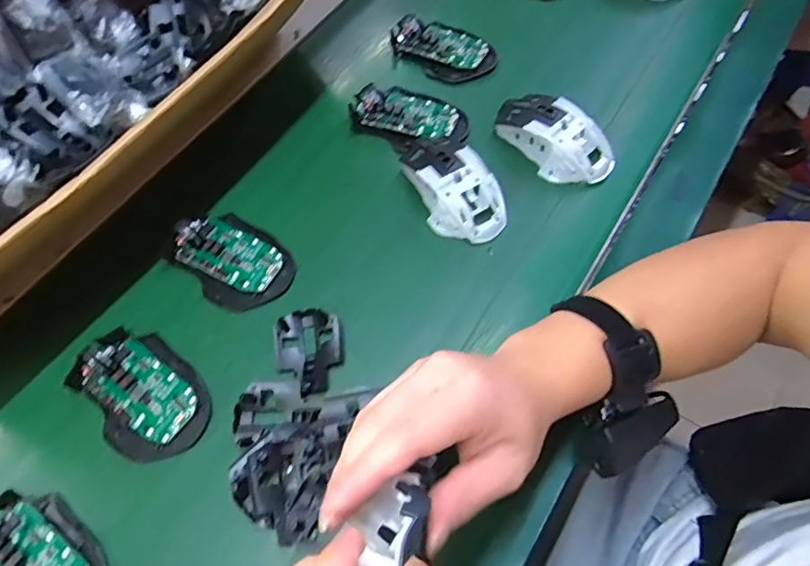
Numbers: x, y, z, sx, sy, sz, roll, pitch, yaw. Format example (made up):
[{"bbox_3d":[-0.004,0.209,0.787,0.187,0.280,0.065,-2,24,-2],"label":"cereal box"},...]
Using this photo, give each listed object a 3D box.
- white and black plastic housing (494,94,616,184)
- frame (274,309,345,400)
[{"bbox_3d":[0.135,-0.134,0.483,0.115,0.038,0.058,40,71,22],"label":"white and black plastic housing"},{"bbox_3d":[-0.074,0.053,0.409,0.052,0.012,0.070,-12,62,-2],"label":"frame"}]

